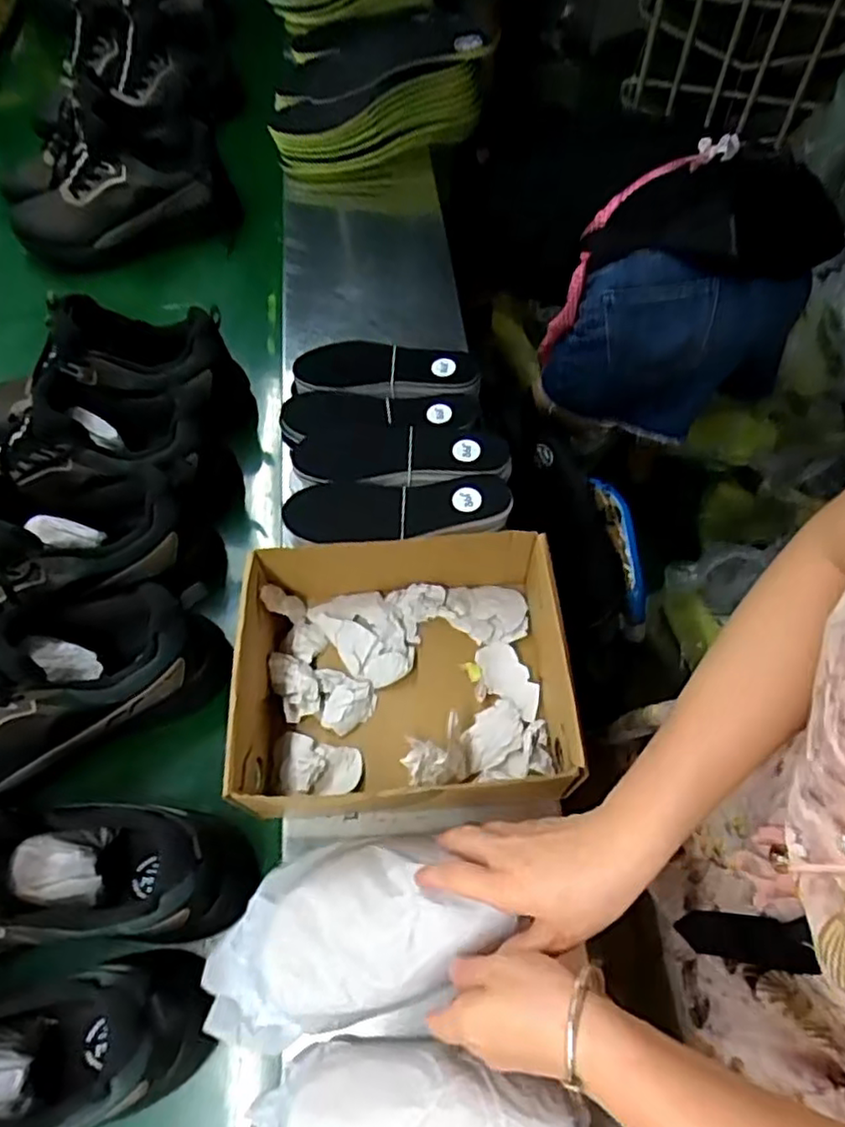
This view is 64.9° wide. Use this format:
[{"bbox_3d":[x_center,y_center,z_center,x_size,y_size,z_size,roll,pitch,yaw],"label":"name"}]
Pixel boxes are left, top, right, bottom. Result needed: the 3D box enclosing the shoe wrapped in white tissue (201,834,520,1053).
[{"bbox_3d":[-0.058,0.258,0.471,0.205,0.081,0.113,-15,61,-8],"label":"shoe wrapped in white tissue"}]

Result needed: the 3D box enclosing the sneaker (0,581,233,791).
[{"bbox_3d":[-0.335,0.108,0.566,0.296,0.147,0.106,-15,61,-8],"label":"sneaker"}]

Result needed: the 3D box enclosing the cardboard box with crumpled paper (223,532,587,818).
[{"bbox_3d":[-0.018,0.096,0.580,0.271,0.087,0.216,-5,60,-2],"label":"cardboard box with crumpled paper"}]

